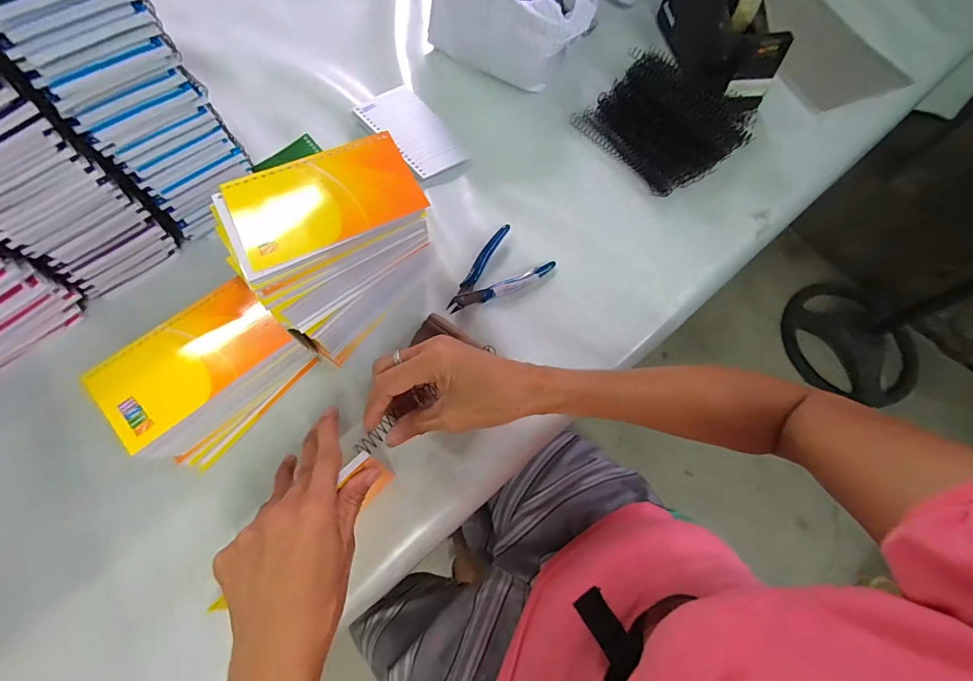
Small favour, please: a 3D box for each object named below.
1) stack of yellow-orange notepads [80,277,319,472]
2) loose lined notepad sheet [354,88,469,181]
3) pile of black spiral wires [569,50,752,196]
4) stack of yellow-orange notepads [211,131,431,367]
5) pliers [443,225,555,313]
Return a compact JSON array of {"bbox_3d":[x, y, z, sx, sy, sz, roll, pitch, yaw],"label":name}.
[{"bbox_3d":[-0.226,0.030,0.352,0.086,0.088,0.135,41,73,12],"label":"stack of yellow-orange notepads"},{"bbox_3d":[-0.086,-0.247,0.499,0.075,0.025,0.124,-39,76,-15],"label":"loose lined notepad sheet"},{"bbox_3d":[0.221,-0.275,0.516,0.157,0.049,0.173,-38,75,-15],"label":"pile of black spiral wires"},{"bbox_3d":[-0.124,-0.074,0.368,0.146,0.148,0.097,-37,74,-16],"label":"stack of yellow-orange notepads"},{"bbox_3d":[0.012,-0.062,0.438,0.069,0.023,0.115,36,72,11],"label":"pliers"}]

